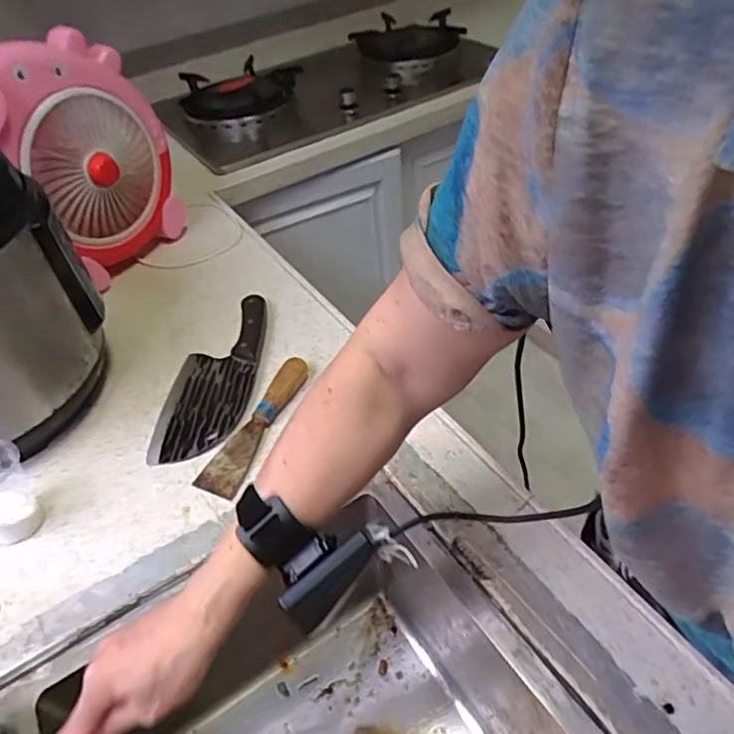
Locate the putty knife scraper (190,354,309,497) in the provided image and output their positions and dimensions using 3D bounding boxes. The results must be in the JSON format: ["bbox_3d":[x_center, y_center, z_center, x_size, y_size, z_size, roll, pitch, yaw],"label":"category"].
[{"bbox_3d":[-0.111,0.055,0.602,0.044,0.026,0.166,16,47,22],"label":"putty knife scraper"}]

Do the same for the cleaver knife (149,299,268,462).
[{"bbox_3d":[-0.173,0.001,0.672,0.097,0.023,0.242,-1,43,5],"label":"cleaver knife"}]

